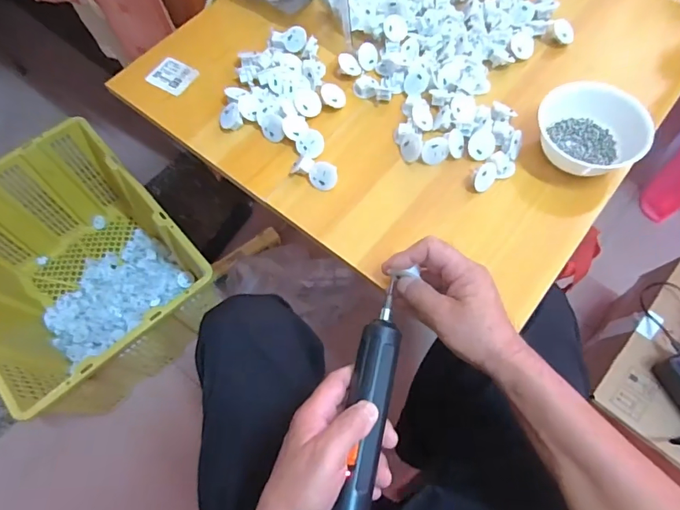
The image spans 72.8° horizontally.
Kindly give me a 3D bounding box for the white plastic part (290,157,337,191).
[{"bbox_3d":[-0.027,-0.095,0.524,0.048,0.023,0.025,28,69,14],"label":"white plastic part"}]

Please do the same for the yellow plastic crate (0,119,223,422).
[{"bbox_3d":[-0.493,0.033,0.904,0.361,0.242,0.476,-42,70,-16],"label":"yellow plastic crate"}]

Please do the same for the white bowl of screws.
[{"bbox_3d":[0.282,-0.143,0.518,0.102,0.049,0.101,-1,65,1],"label":"white bowl of screws"}]

